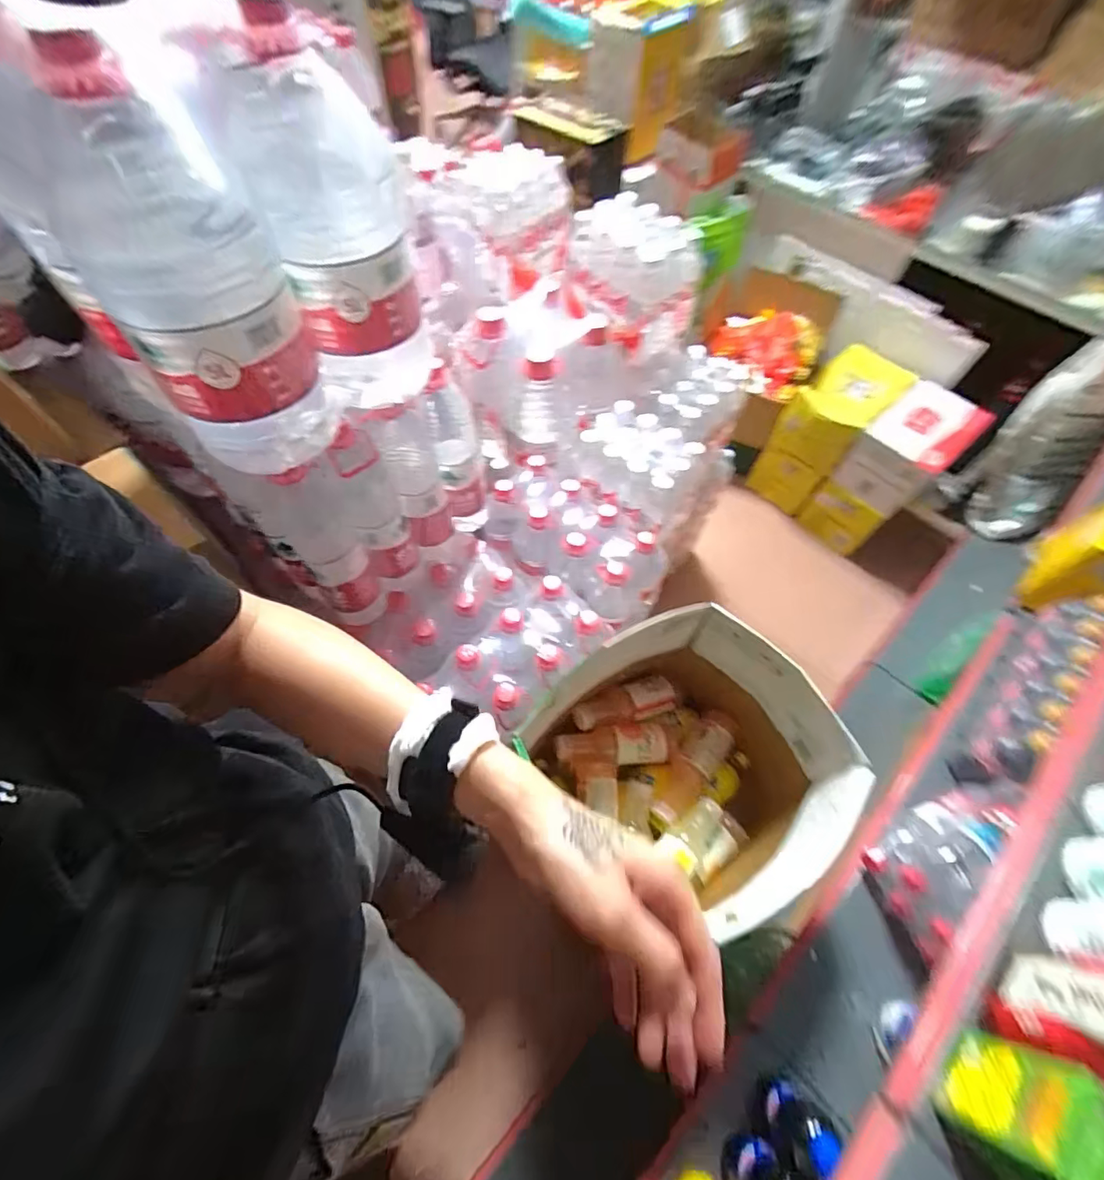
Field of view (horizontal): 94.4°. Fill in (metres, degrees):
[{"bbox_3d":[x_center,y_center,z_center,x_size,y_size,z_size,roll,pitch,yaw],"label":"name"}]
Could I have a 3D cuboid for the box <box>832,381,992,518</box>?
[{"bbox_3d":[1.057,-0.421,1.515,0.360,0.237,0.220,-37,68,-21],"label":"box"}]

